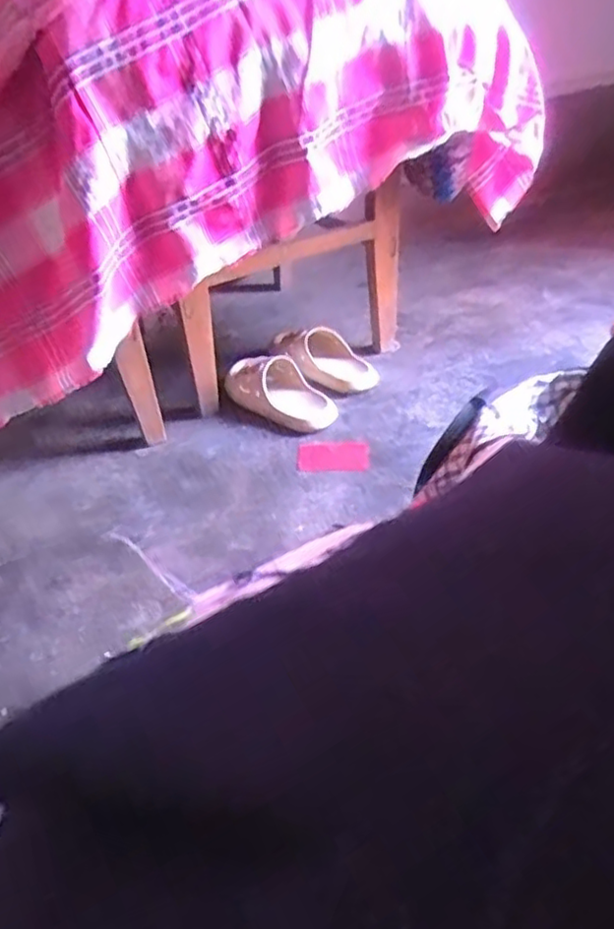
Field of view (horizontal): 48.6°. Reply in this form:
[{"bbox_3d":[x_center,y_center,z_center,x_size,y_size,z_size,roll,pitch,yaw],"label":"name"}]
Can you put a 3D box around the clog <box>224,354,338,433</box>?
[{"bbox_3d":[-0.039,-0.121,1.103,0.195,0.066,0.094,25,47,33],"label":"clog"}]

